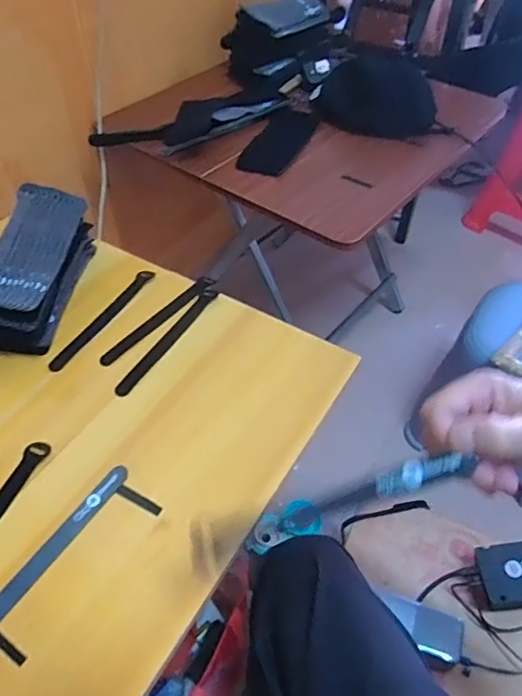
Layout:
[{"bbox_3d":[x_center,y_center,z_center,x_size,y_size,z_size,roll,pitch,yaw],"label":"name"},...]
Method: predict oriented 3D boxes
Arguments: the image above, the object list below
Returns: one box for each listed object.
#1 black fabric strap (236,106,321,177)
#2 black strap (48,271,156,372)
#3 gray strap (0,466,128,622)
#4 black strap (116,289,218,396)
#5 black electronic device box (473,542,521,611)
[{"bbox_3d":[0.035,-0.366,0.913,0.082,0.010,0.215,18,51,14],"label":"black fabric strap"},{"bbox_3d":[-0.202,-0.041,0.676,0.023,0.004,0.196,22,52,17],"label":"black strap"},{"bbox_3d":[-0.195,0.187,0.484,0.024,0.010,0.197,26,54,20],"label":"gray strap"},{"bbox_3d":[-0.113,-0.013,0.650,0.019,0.005,0.195,22,52,17],"label":"black strap"},{"bbox_3d":[0.329,0.298,0.686,0.079,0.017,0.075,-20,63,24],"label":"black electronic device box"}]

